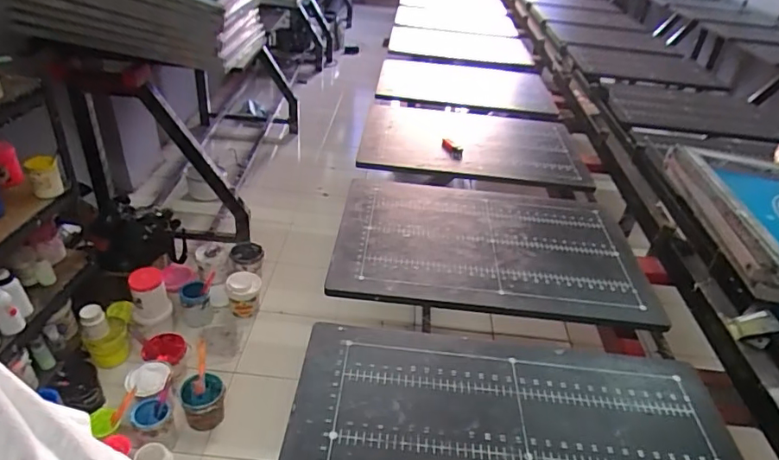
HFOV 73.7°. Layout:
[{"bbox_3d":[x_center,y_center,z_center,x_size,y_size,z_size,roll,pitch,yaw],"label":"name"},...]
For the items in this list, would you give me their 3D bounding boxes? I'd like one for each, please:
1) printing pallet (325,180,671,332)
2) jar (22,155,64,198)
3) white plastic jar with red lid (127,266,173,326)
[{"bbox_3d":[0.186,0.021,1.048,0.569,0.029,0.398,7,34,1],"label":"printing pallet"},{"bbox_3d":[-0.986,-0.151,1.491,0.081,0.097,0.100,-20,42,-33],"label":"jar"},{"bbox_3d":[-0.803,0.219,1.737,0.116,0.186,0.114,4,34,-3],"label":"white plastic jar with red lid"}]

